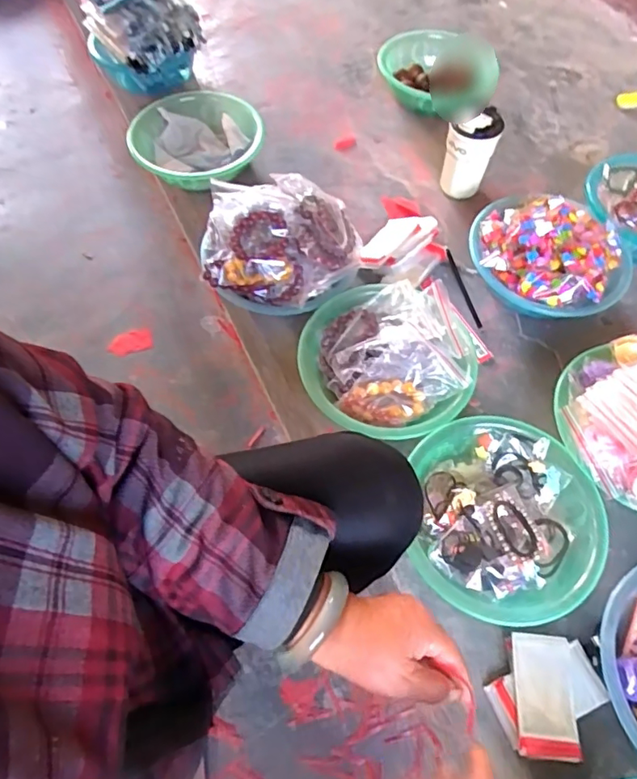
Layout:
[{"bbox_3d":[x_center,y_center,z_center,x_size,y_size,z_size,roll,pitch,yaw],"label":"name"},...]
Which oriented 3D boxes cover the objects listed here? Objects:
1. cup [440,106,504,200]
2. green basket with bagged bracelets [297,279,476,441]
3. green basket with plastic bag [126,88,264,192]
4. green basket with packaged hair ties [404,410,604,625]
[{"bbox_3d":[0.256,-0.396,0.897,0.076,0.143,0.069,20,62,9],"label":"cup"},{"bbox_3d":[0.097,-0.043,0.721,0.219,0.073,0.228,1,61,-1],"label":"green basket with bagged bracelets"},{"bbox_3d":[-0.227,-0.457,0.947,0.238,0.066,0.233,1,61,-1],"label":"green basket with plastic bag"},{"bbox_3d":[0.222,0.155,0.634,0.211,0.066,0.235,4,61,1],"label":"green basket with packaged hair ties"}]

